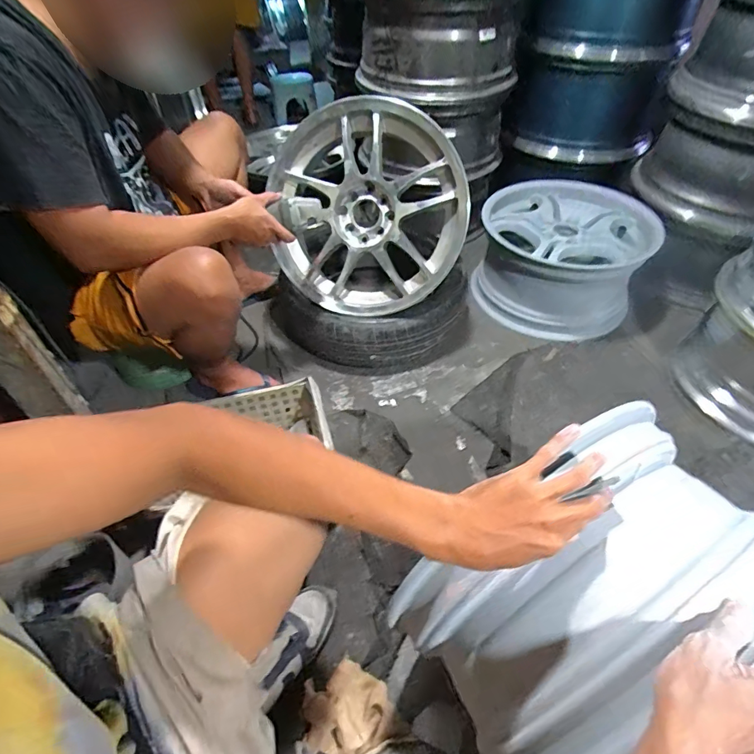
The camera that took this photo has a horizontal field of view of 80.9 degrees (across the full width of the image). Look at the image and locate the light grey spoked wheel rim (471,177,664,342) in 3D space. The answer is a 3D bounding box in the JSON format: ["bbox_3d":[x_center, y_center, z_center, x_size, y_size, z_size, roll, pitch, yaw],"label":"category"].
[{"bbox_3d":[0.534,-0.354,1.327,0.455,0.262,0.438,12,49,14],"label":"light grey spoked wheel rim"}]

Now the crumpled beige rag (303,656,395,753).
[{"bbox_3d":[-0.045,0.502,0.674,0.130,0.047,0.122,-6,48,-3],"label":"crumpled beige rag"}]

